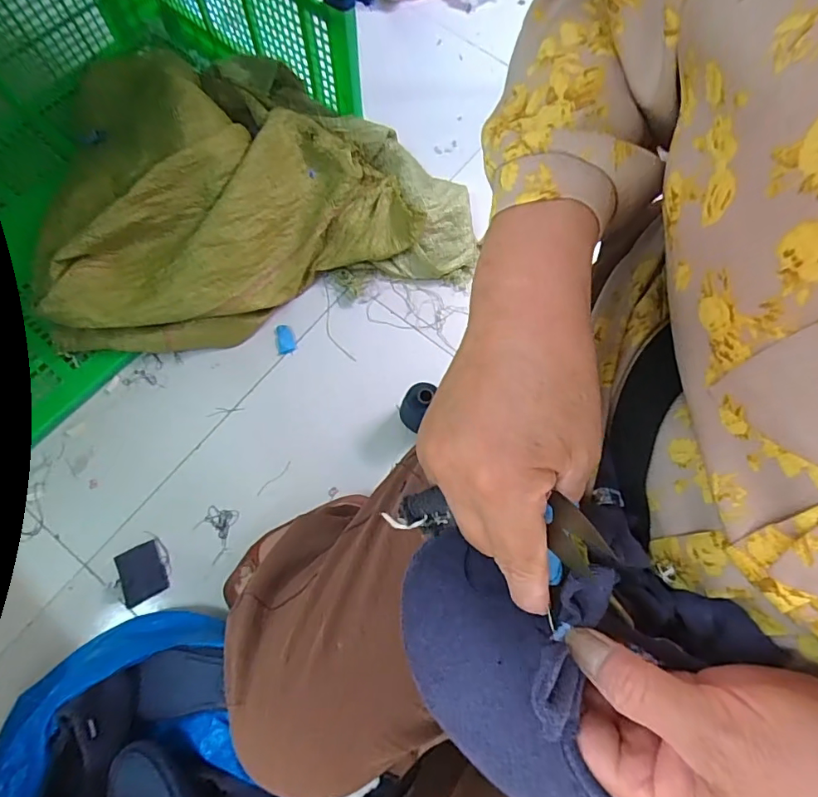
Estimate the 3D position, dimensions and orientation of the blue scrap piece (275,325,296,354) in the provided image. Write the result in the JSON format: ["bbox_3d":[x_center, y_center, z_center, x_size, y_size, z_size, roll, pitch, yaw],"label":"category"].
[{"bbox_3d":[-0.209,-0.101,0.839,0.032,0.005,0.052,-12,73,-6],"label":"blue scrap piece"}]

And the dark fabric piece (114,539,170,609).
[{"bbox_3d":[-0.390,0.253,0.723,0.061,0.004,0.075,-24,74,-9],"label":"dark fabric piece"}]

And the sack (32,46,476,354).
[{"bbox_3d":[-0.268,-0.354,0.829,0.670,0.188,0.435,-18,73,-7],"label":"sack"}]

